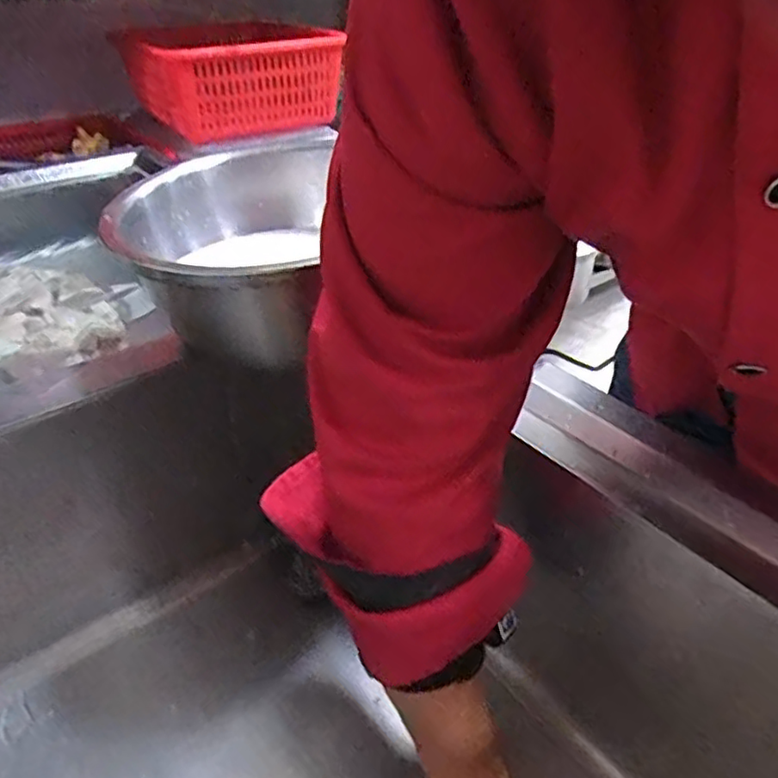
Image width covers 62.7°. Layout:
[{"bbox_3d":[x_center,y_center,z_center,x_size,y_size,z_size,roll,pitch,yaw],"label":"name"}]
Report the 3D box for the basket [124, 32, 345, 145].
[{"bbox_3d":[-0.256,-0.529,1.105,0.324,0.146,0.146,-21,40,-26],"label":"basket"}]

